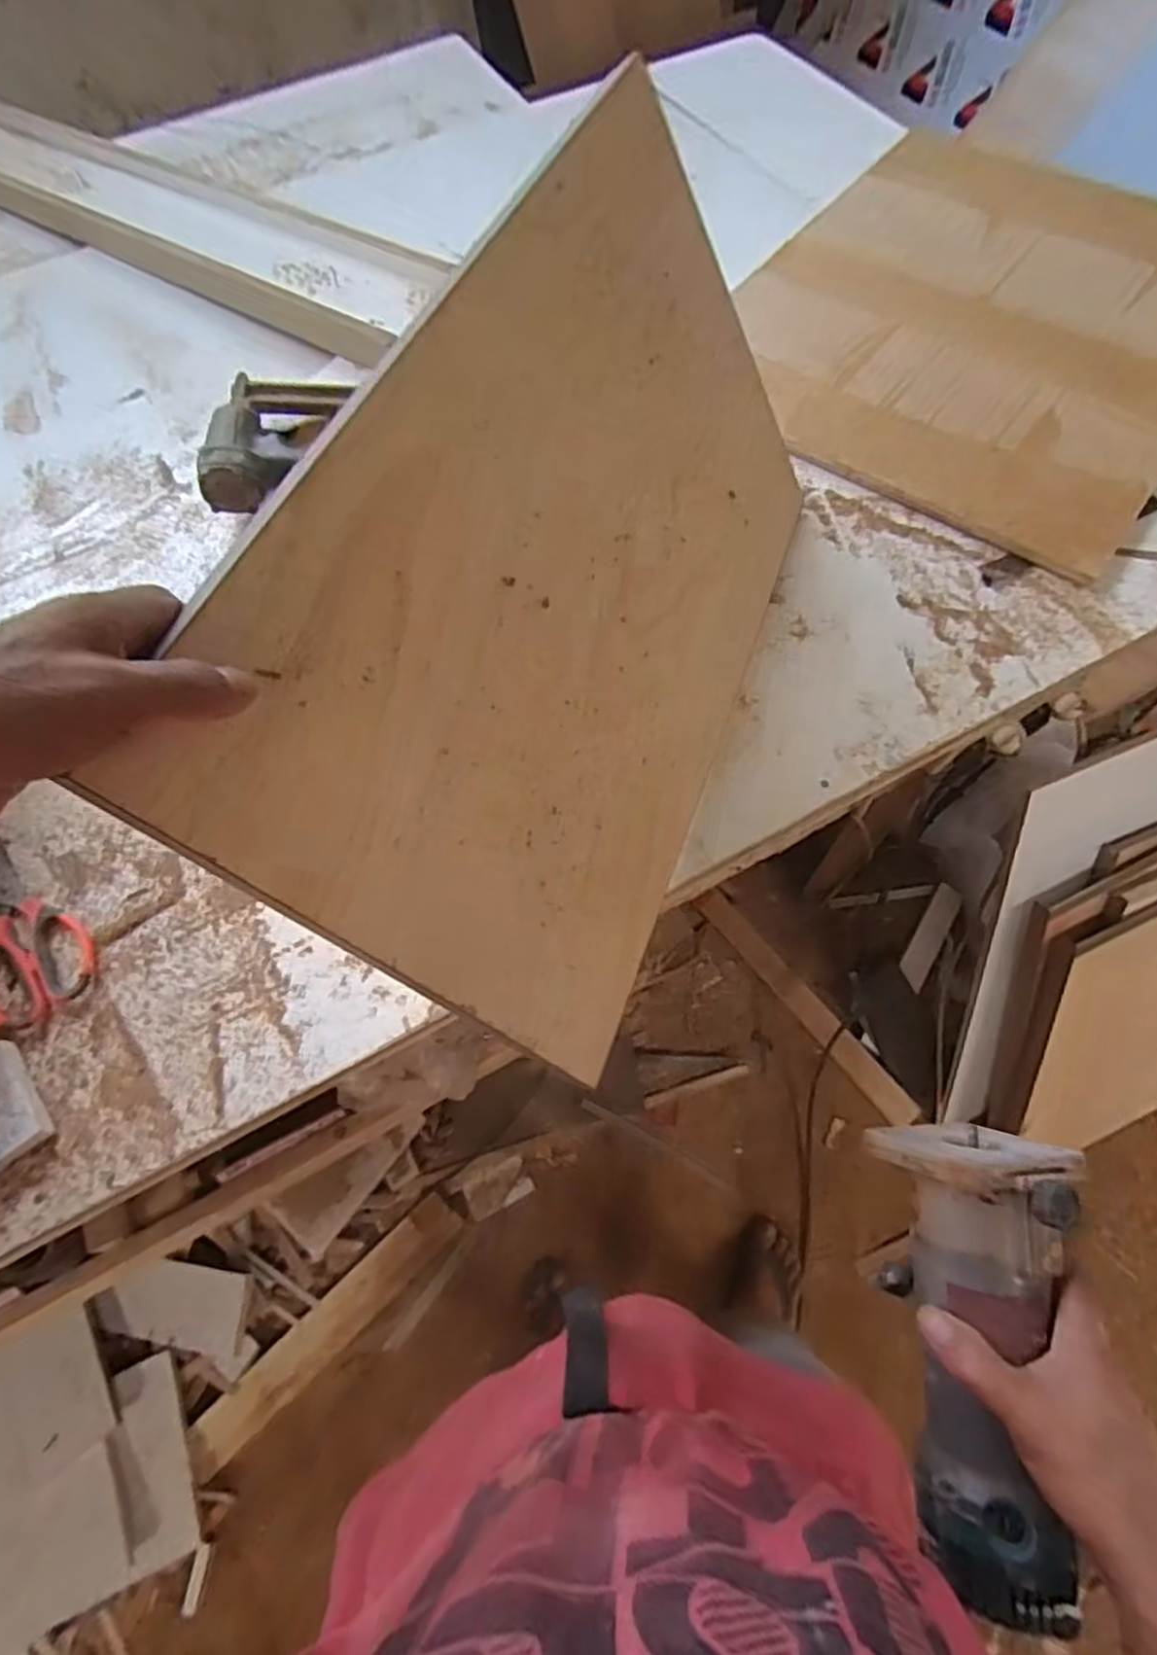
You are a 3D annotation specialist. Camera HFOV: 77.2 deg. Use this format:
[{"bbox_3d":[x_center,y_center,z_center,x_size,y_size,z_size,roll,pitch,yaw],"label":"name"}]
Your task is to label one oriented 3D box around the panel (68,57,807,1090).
[{"bbox_3d":[0.022,-0.165,0.480,0.008,0.355,0.575,3,60,39],"label":"panel"}]

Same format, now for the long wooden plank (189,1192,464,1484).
[{"bbox_3d":[-0.376,0.759,1.108,0.451,0.014,0.074,-40,89,-19],"label":"long wooden plank"}]

